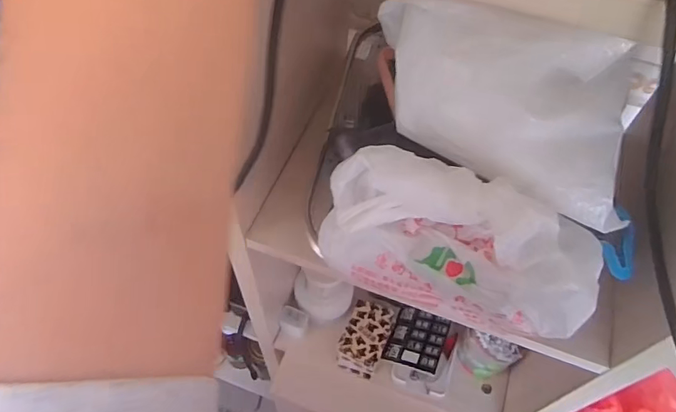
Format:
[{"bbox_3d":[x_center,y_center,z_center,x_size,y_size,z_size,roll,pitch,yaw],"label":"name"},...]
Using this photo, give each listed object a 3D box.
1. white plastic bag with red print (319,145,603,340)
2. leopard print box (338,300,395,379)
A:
[{"bbox_3d":[0.082,0.021,0.335,0.185,0.092,0.068,20,57,10],"label":"white plastic bag with red print"},{"bbox_3d":[0.041,0.196,0.732,0.062,0.024,0.103,21,57,11],"label":"leopard print box"}]

